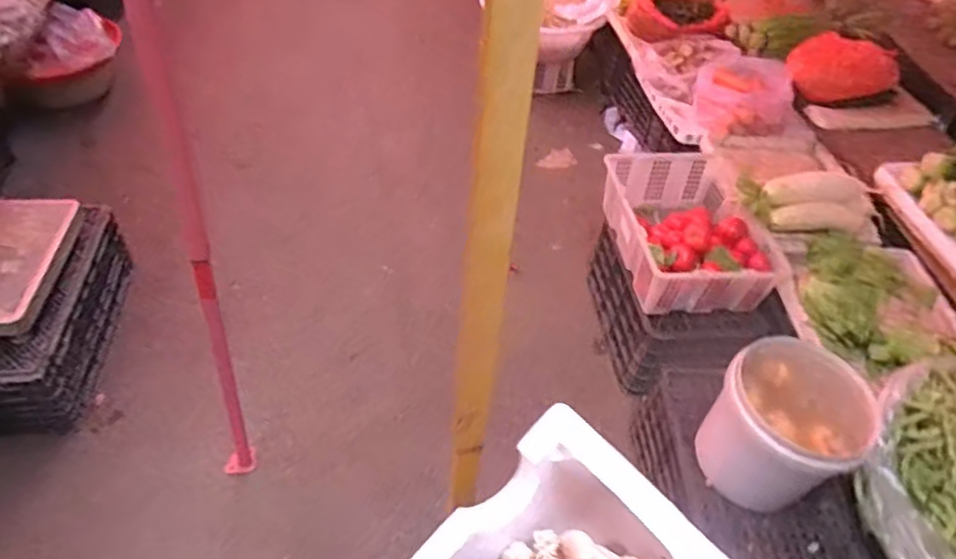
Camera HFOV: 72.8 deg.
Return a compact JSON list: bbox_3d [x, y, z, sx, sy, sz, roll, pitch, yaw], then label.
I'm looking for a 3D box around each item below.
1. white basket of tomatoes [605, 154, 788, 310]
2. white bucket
[{"bbox_3d":[0.541,-0.153,1.709,0.369,0.167,0.504,-1,46,-5],"label":"white basket of tomatoes"},{"bbox_3d":[0.586,0.295,1.247,0.272,0.287,0.208,31,52,23],"label":"white bucket"}]

